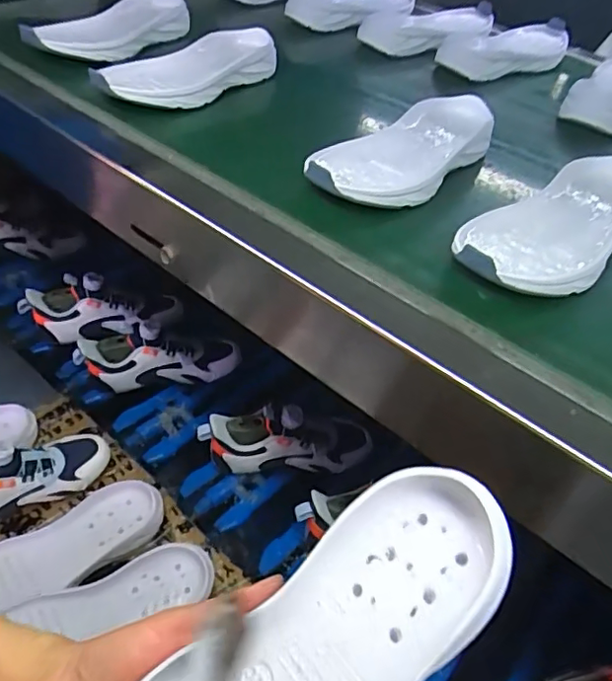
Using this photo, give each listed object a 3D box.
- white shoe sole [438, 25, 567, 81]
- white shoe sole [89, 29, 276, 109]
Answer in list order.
[{"bbox_3d":[0.272,-0.385,0.754,0.099,0.023,0.213,35,53,27],"label":"white shoe sole"},{"bbox_3d":[-0.118,-0.281,0.600,0.213,0.037,0.097,-30,55,-29],"label":"white shoe sole"}]

